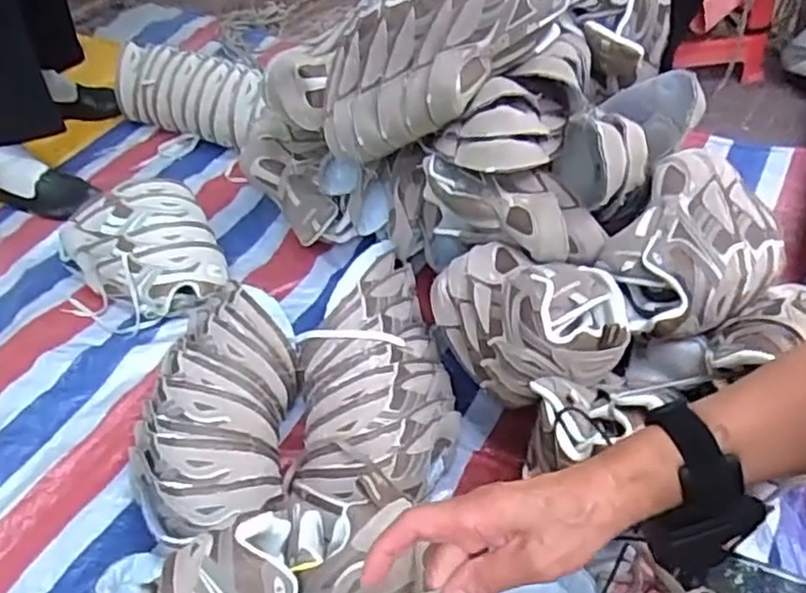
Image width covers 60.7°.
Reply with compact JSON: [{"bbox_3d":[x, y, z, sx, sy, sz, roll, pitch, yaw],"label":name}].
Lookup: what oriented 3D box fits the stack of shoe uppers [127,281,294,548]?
[{"bbox_3d":[-0.240,0.126,0.885,0.200,0.149,0.415,-5,46,2],"label":"stack of shoe uppers"}]

